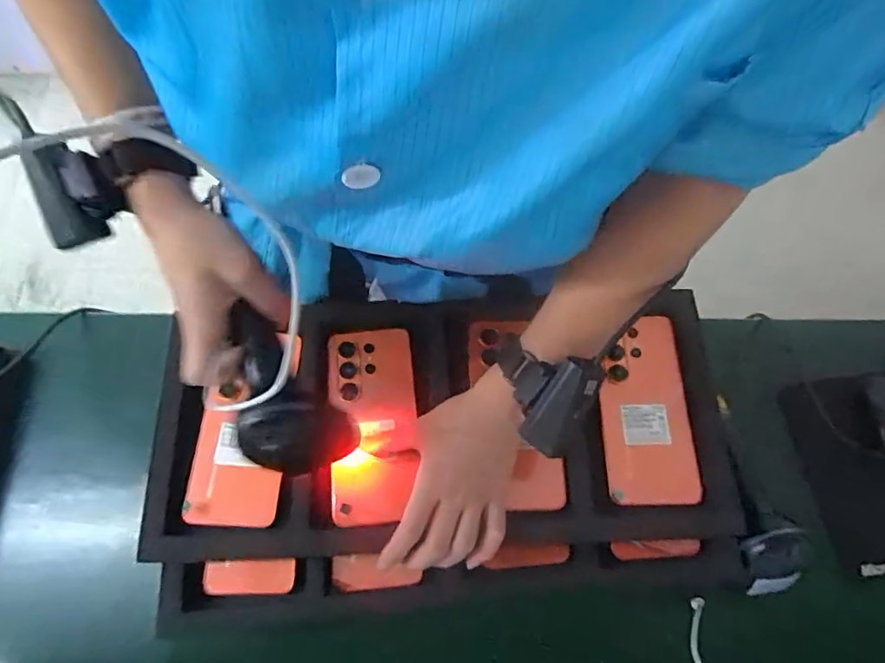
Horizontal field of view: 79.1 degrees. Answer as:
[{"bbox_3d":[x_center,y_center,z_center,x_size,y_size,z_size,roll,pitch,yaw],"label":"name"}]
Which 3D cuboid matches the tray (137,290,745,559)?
[{"bbox_3d":[-0.002,0.071,0.472,0.486,0.029,0.220,-2,70,-1],"label":"tray"}]

